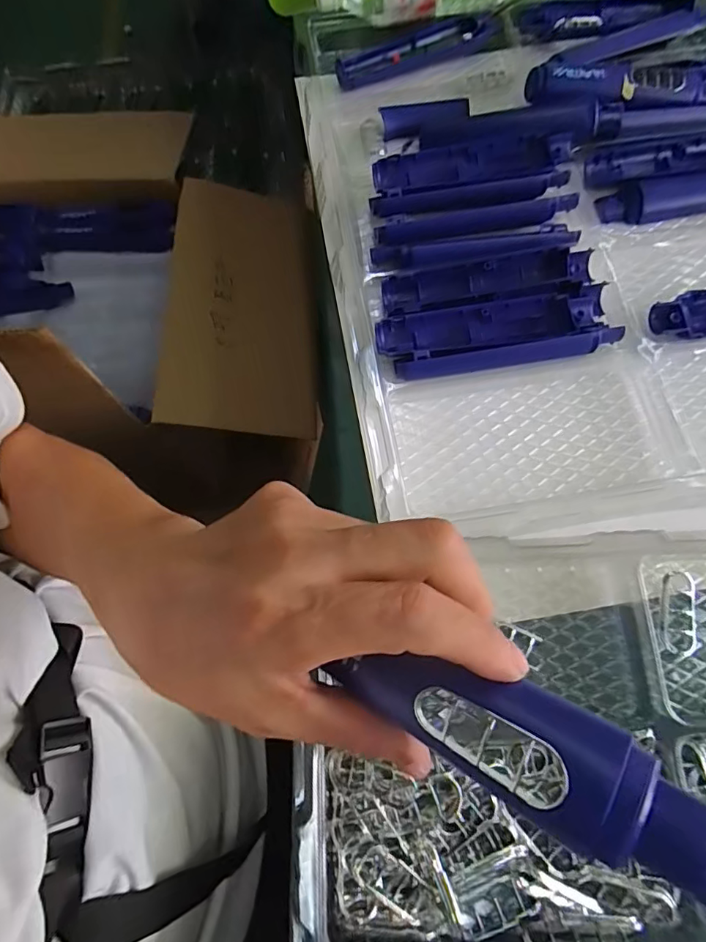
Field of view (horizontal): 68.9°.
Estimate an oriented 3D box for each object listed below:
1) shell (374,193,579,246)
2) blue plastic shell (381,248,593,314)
[{"bbox_3d":[0.105,-0.209,0.432,0.169,0.020,0.021,-10,69,-2],"label":"shell"},{"bbox_3d":[0.109,-0.153,0.413,0.168,0.023,0.038,-8,69,-1],"label":"blue plastic shell"}]

